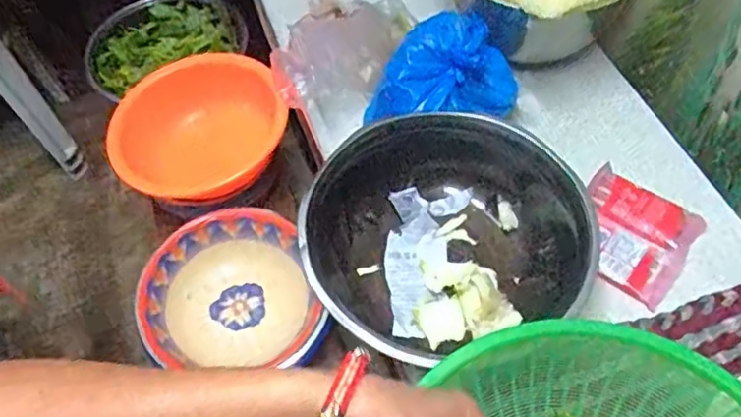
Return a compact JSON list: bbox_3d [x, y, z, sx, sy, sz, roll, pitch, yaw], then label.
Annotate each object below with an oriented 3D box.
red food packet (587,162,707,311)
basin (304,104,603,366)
[{"bbox_3d":[0.285,0.026,0.685,0.124,0.026,0.127,32,63,21],"label":"red food packet"},{"bbox_3d":[0.076,0.024,0.653,0.280,0.112,0.235,-10,56,-5],"label":"basin"}]

